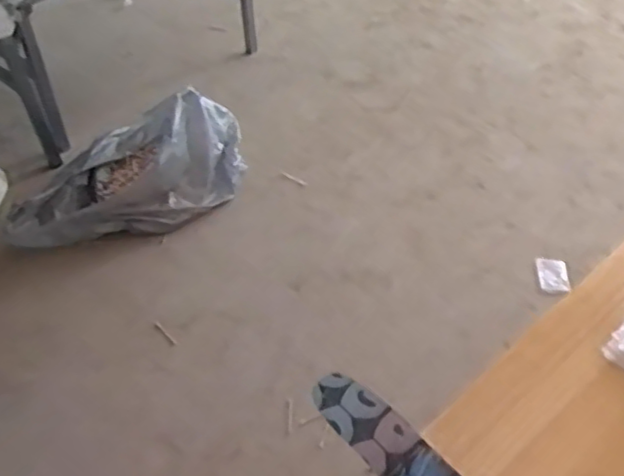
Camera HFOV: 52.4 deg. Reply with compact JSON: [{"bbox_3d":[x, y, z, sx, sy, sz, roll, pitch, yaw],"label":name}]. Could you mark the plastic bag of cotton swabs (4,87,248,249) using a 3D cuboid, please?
[{"bbox_3d":[-0.470,-0.185,1.605,0.589,0.225,0.312,-13,47,-11],"label":"plastic bag of cotton swabs"}]

